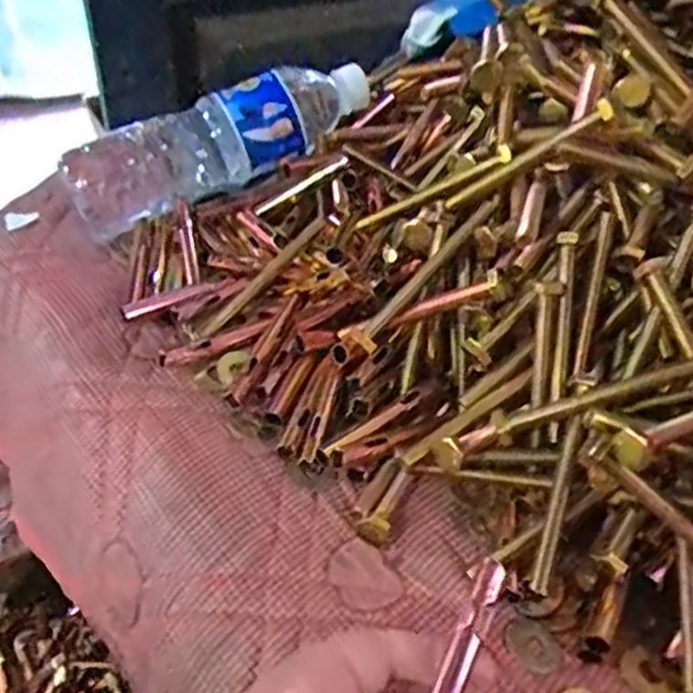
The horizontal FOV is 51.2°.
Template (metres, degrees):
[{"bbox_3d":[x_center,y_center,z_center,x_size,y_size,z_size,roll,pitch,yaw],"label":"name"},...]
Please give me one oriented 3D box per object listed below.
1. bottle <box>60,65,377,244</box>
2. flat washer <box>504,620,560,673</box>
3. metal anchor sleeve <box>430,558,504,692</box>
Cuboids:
[{"bbox_3d":[-0.093,-0.158,0.526,0.230,0.056,0.079,-25,47,-7],"label":"bottle"},{"bbox_3d":[0.082,0.132,0.320,0.024,0.004,0.026,14,28,-8],"label":"flat washer"},{"bbox_3d":[0.045,0.108,0.266,0.010,0.007,0.058,19,64,17],"label":"metal anchor sleeve"}]

